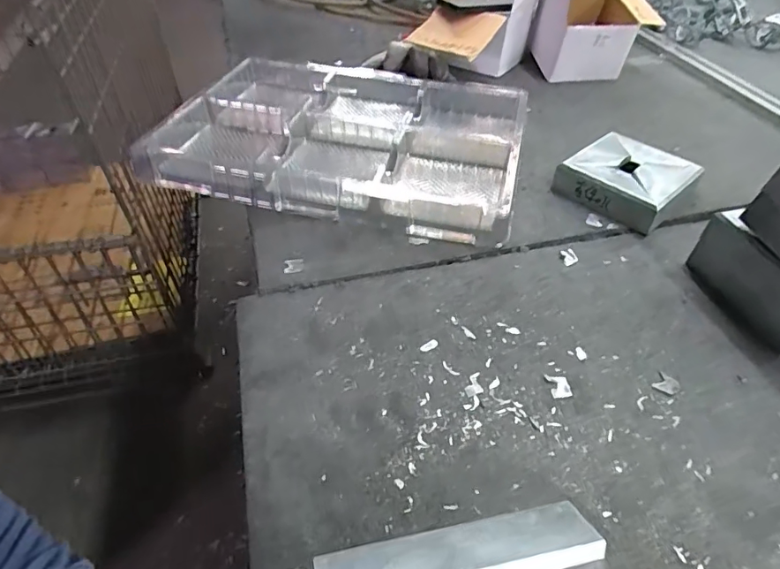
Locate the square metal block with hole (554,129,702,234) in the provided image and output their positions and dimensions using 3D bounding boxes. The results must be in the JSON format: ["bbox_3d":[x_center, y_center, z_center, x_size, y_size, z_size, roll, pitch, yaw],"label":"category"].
[{"bbox_3d":[0.295,-0.131,0.623,0.136,0.042,0.129,-32,53,-29],"label":"square metal block with hole"}]

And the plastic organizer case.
[{"bbox_3d":[-0.072,-0.206,0.686,0.475,0.051,0.318,10,46,10],"label":"plastic organizer case"}]

